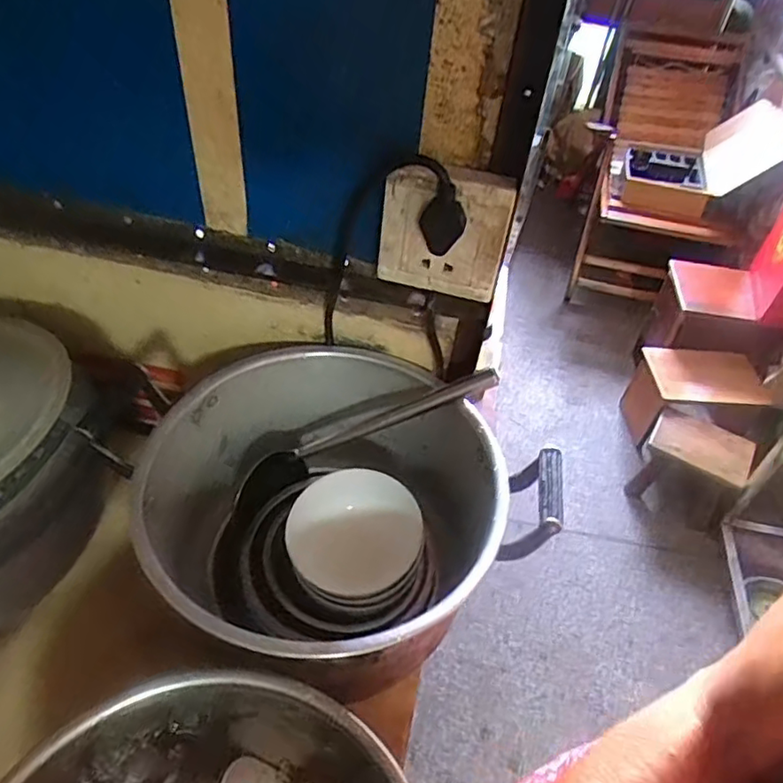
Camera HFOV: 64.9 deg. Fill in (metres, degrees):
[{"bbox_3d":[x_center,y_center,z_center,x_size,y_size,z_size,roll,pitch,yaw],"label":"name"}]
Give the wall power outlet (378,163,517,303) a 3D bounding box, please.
[{"bbox_3d":[0.038,-0.117,0.447,0.088,0.089,0.028,12,47,6],"label":"wall power outlet"}]

